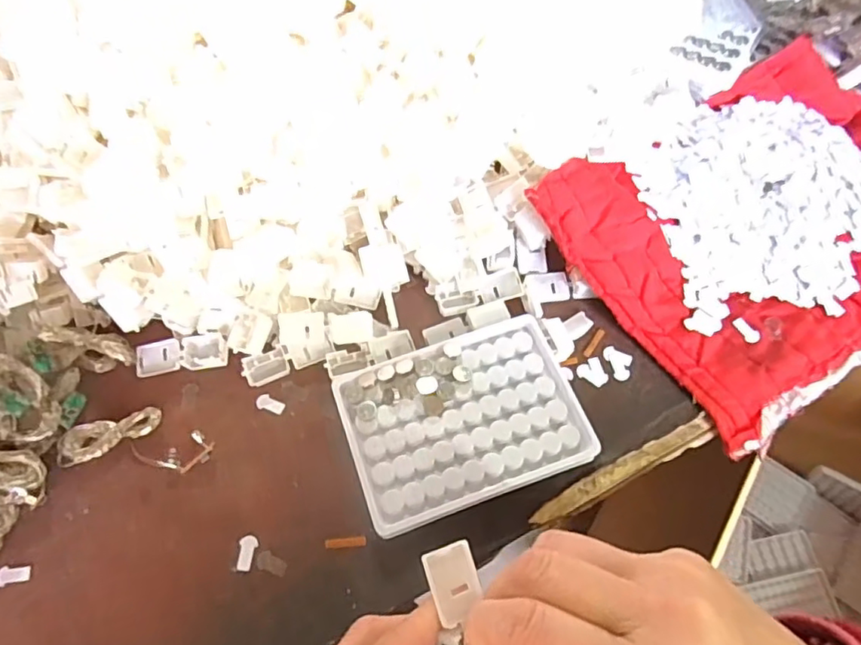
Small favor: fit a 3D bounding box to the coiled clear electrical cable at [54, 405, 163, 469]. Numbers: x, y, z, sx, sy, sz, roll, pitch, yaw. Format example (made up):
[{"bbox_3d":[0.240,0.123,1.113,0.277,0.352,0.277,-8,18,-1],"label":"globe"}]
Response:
[{"bbox_3d":[-0.185,0.065,0.341,0.057,0.009,0.021,-19,65,-9],"label":"coiled clear electrical cable"}]

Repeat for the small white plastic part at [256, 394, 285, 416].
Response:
[{"bbox_3d":[-0.097,0.050,0.356,0.017,0.004,0.009,27,67,12],"label":"small white plastic part"}]

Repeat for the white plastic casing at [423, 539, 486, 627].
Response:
[{"bbox_3d":[0.009,0.100,0.226,0.019,0.007,0.027,-15,69,-7],"label":"white plastic casing"}]

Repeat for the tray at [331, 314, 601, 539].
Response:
[{"bbox_3d":[0.018,0.056,0.342,0.128,0.020,0.095,-18,65,-8],"label":"tray"}]

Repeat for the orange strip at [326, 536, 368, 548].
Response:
[{"bbox_3d":[-0.046,0.120,0.319,0.022,0.004,0.005,-6,64,-3],"label":"orange strip"}]

